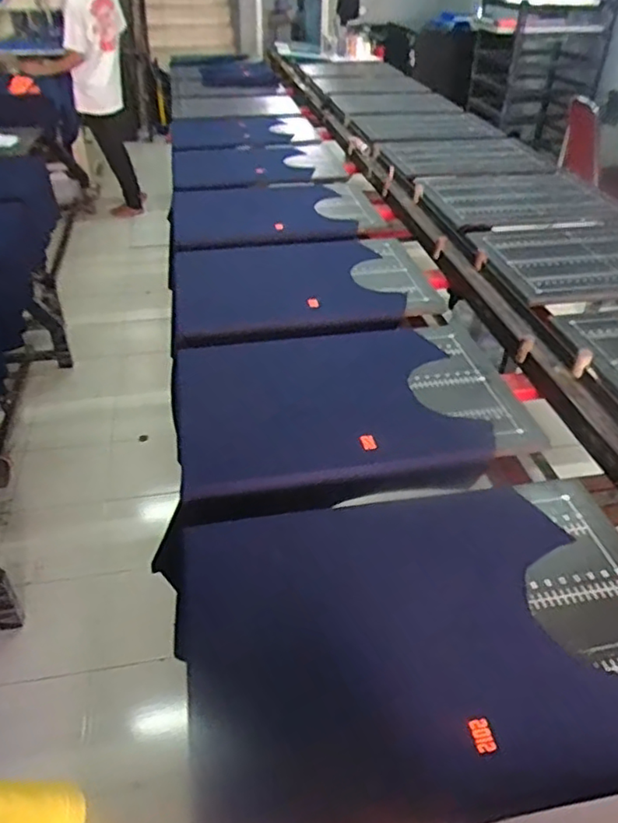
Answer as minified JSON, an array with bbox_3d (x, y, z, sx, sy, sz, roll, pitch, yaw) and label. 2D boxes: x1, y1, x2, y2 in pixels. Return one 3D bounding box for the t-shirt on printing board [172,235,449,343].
[{"bbox_3d":[-0.009,-0.297,1.468,0.634,0.059,0.374,-13,47,-18],"label":"t-shirt on printing board"}]

